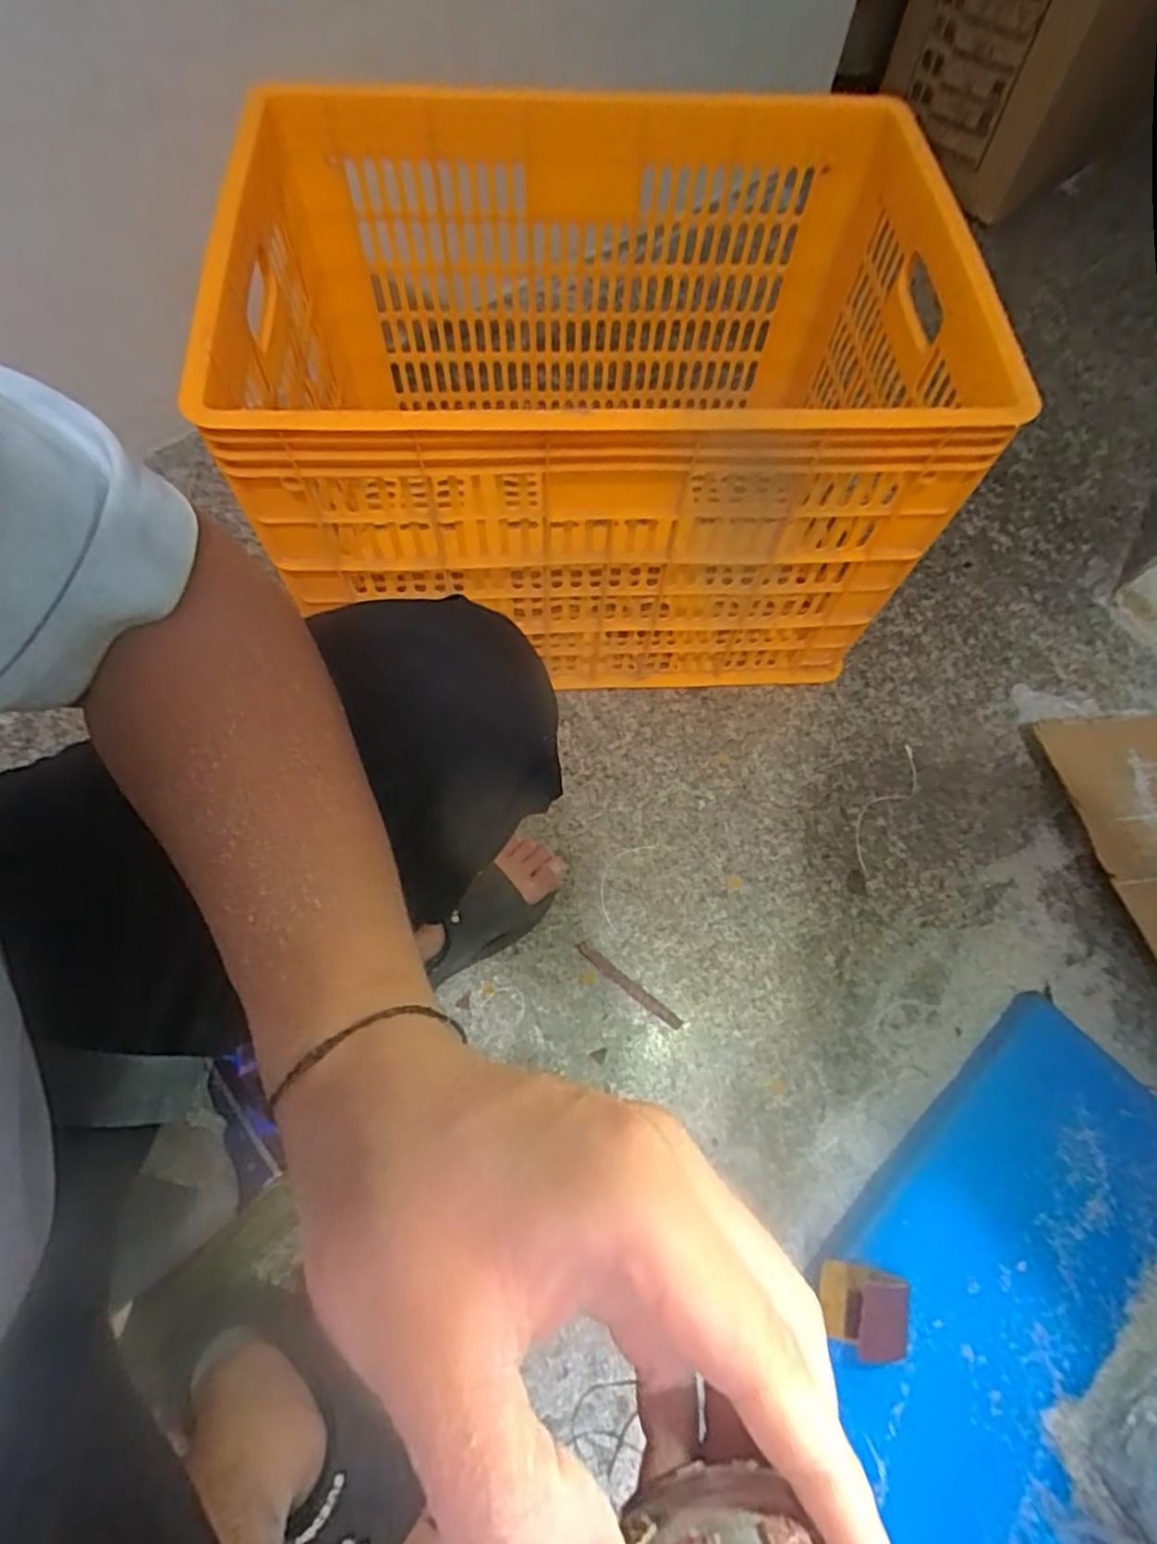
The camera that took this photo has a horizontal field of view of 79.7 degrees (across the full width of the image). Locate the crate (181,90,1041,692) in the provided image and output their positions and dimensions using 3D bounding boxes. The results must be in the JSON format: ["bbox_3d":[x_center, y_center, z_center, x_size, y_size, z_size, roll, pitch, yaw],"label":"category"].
[{"bbox_3d":[0.014,-0.420,0.816,0.663,0.438,0.531,-4,68,-3],"label":"crate"}]

